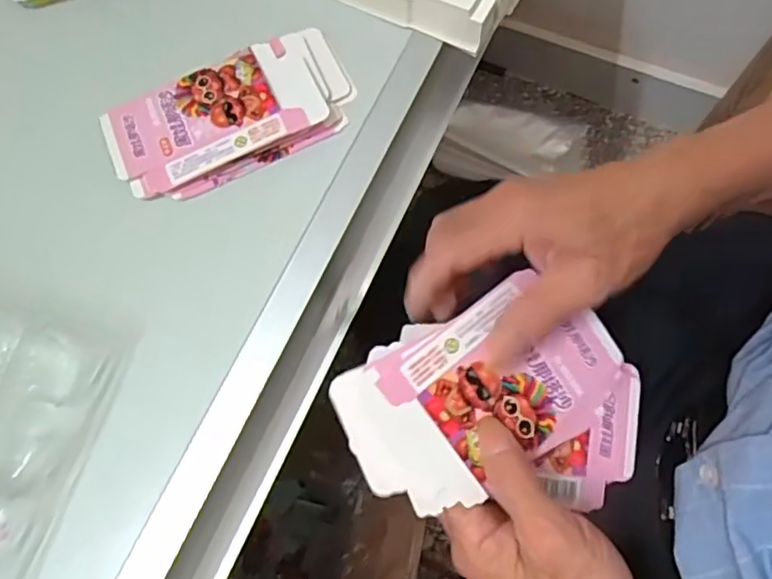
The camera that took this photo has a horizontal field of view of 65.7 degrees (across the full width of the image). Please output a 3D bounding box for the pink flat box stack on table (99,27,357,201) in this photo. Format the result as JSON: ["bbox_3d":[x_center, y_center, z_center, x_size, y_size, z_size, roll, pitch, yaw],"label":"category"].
[{"bbox_3d":[-0.108,-0.123,0.419,0.169,0.020,0.088,-25,72,-6],"label":"pink flat box stack on table"}]

